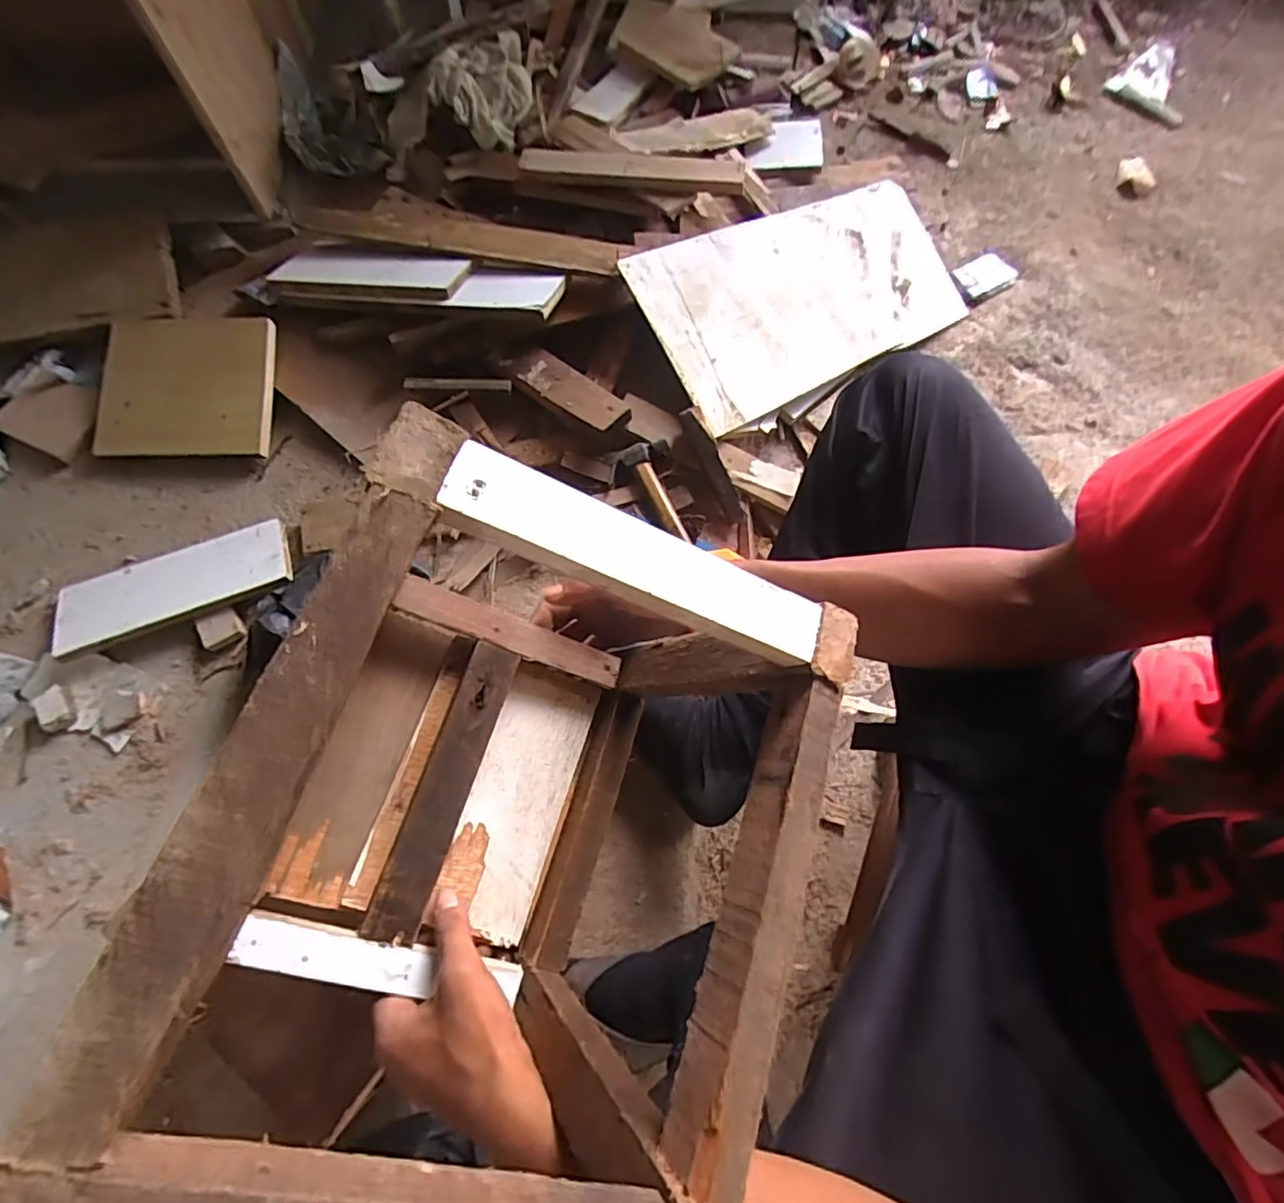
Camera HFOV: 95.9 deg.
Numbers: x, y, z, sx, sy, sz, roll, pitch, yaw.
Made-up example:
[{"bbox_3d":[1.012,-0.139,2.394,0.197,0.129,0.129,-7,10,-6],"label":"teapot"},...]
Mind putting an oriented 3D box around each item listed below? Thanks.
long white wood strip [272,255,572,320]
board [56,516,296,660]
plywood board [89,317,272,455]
[{"bbox_3d":[-0.316,-0.452,0.816,0.411,0.020,0.099,10,59,10],"label":"long white wood strip"},{"bbox_3d":[-0.572,-0.023,0.713,0.259,0.012,0.112,-22,63,-12],"label":"board"},{"bbox_3d":[-0.623,-0.296,0.792,0.227,0.020,0.192,0,86,-1],"label":"plywood board"}]

